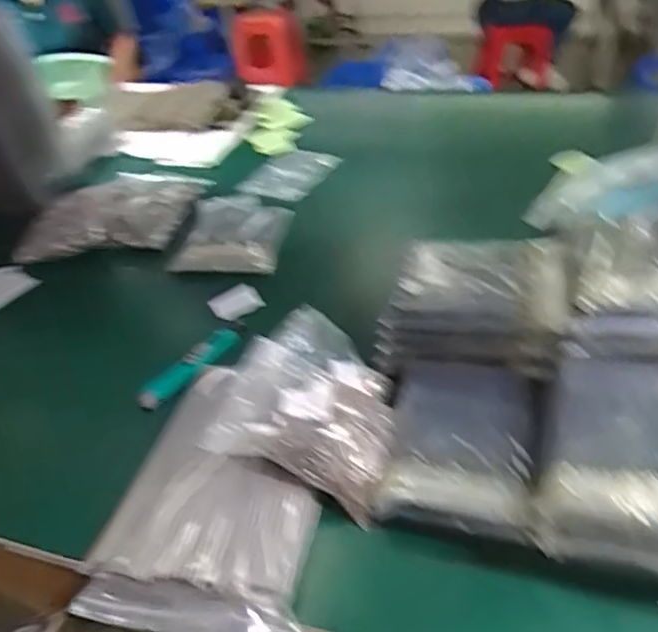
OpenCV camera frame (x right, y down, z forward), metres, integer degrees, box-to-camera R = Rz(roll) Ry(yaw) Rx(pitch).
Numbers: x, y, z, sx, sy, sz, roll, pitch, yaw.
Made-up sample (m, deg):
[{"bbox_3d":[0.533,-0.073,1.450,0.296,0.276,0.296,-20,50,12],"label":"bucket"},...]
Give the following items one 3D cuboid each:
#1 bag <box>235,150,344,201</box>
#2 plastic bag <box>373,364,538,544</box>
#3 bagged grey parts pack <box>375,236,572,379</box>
[{"bbox_3d":[-0.079,-0.278,1.118,0.155,0.025,0.195,15,44,24],"label":"bag"},{"bbox_3d":[0.130,0.132,0.569,0.147,0.061,0.195,6,38,13],"label":"plastic bag"},{"bbox_3d":[0.156,-0.011,0.642,0.185,0.107,0.138,3,40,12],"label":"bagged grey parts pack"}]

